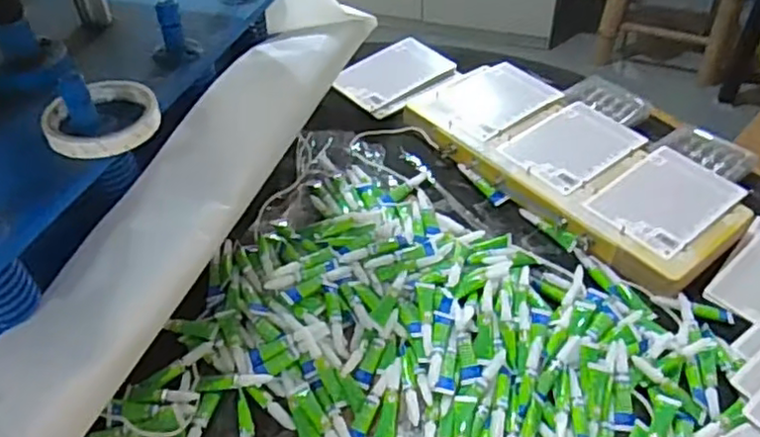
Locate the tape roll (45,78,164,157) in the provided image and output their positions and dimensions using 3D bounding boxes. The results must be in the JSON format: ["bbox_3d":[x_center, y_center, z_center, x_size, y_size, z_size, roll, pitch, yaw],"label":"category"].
[{"bbox_3d":[-0.230,-0.083,0.548,0.088,0.016,0.090,0,43,0],"label":"tape roll"}]

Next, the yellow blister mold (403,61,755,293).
[{"bbox_3d":[0.240,-0.080,0.856,0.195,0.033,0.431,-30,51,-28],"label":"yellow blister mold"}]

